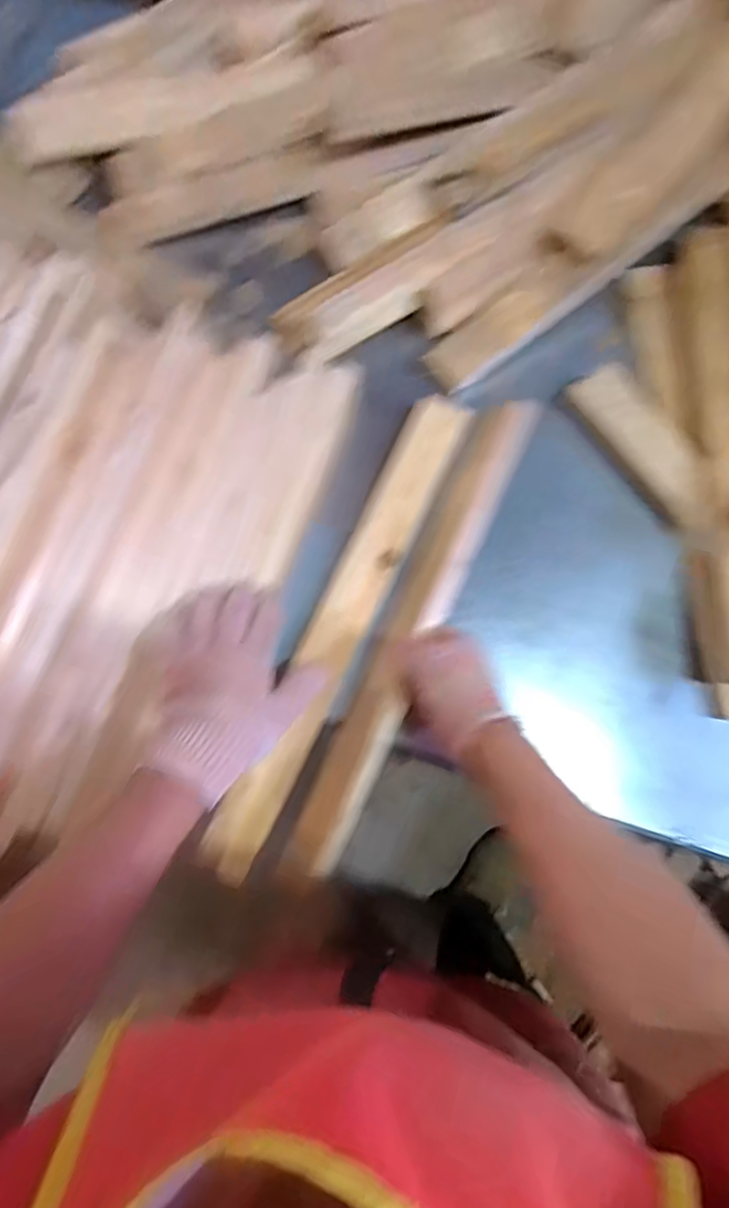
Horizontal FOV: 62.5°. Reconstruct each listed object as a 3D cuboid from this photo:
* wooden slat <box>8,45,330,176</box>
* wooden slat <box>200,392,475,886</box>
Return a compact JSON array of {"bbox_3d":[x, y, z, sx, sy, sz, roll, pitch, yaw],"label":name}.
[{"bbox_3d":[-0.225,-0.570,0.664,0.341,0.022,0.097,-23,78,-4],"label":"wooden slat"},{"bbox_3d":[-0.018,0.009,0.566,0.057,0.037,0.494,24,78,7],"label":"wooden slat"}]

